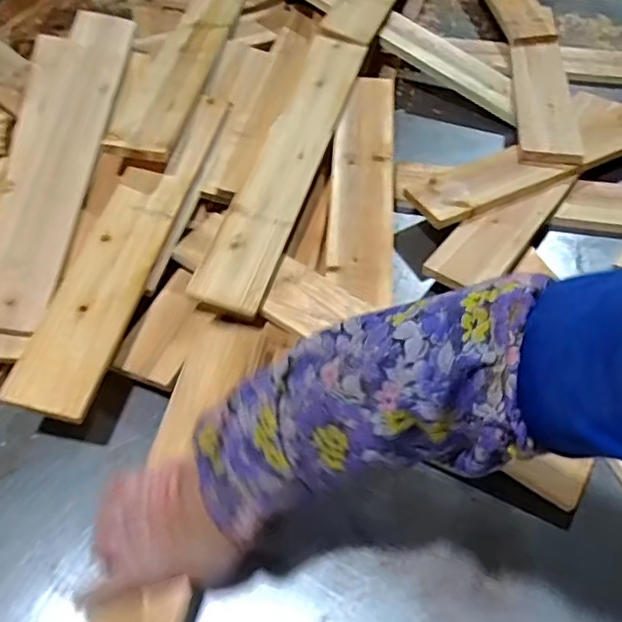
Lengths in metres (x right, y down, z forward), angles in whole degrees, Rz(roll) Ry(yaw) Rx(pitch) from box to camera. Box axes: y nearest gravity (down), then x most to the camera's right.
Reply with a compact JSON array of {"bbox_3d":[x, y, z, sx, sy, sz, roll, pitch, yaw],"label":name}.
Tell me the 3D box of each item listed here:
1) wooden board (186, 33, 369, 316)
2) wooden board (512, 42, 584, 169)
[{"bbox_3d":[-0.027,-0.206,0.743,0.085,0.025,0.484,12,55,11],"label":"wooden board"},{"bbox_3d":[0.346,-0.321,0.859,0.084,0.024,0.334,19,47,-2],"label":"wooden board"}]

